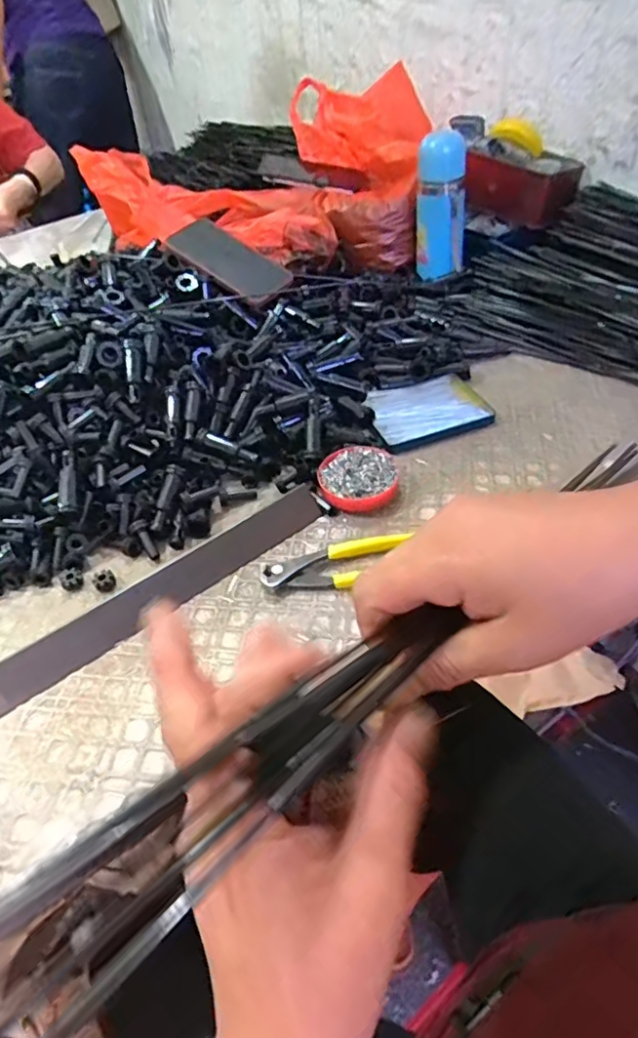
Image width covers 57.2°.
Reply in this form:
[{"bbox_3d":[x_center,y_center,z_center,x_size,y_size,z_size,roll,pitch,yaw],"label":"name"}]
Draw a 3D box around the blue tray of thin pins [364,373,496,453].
[{"bbox_3d":[0.122,-0.123,0.651,0.128,0.010,0.095,-17,46,-11],"label":"blue tray of thin pins"}]

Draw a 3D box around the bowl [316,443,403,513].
[{"bbox_3d":[0.038,-0.038,0.569,0.074,0.023,0.074,-3,45,3],"label":"bowl"}]

